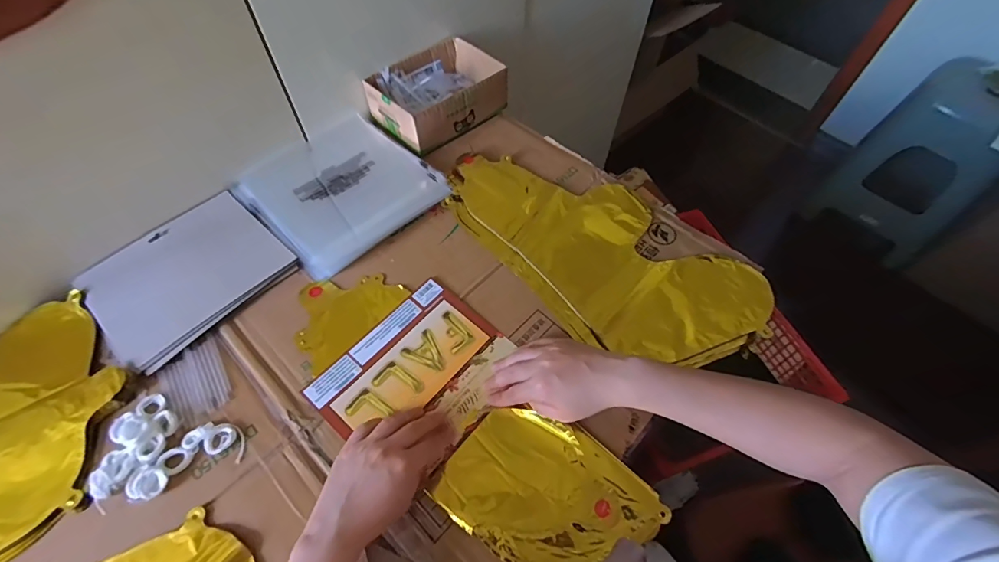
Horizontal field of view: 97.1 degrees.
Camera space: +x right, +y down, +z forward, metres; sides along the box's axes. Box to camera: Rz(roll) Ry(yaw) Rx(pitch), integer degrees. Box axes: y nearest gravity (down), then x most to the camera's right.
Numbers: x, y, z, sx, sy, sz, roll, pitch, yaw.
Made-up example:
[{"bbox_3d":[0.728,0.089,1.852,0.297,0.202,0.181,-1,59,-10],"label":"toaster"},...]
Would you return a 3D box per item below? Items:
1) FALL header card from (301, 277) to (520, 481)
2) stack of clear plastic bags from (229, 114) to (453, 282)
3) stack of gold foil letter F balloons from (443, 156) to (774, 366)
[{"bbox_3d":[-0.084,0.102,0.480,0.161,0.005,0.189,37,64,19],"label":"FALL header card"},{"bbox_3d":[-0.219,-0.133,0.606,0.218,0.014,0.215,40,65,20],"label":"stack of clear plastic bags"},{"bbox_3d":[0.121,-0.047,0.566,0.415,0.023,0.215,39,65,20],"label":"stack of gold foil letter F balloons"}]

